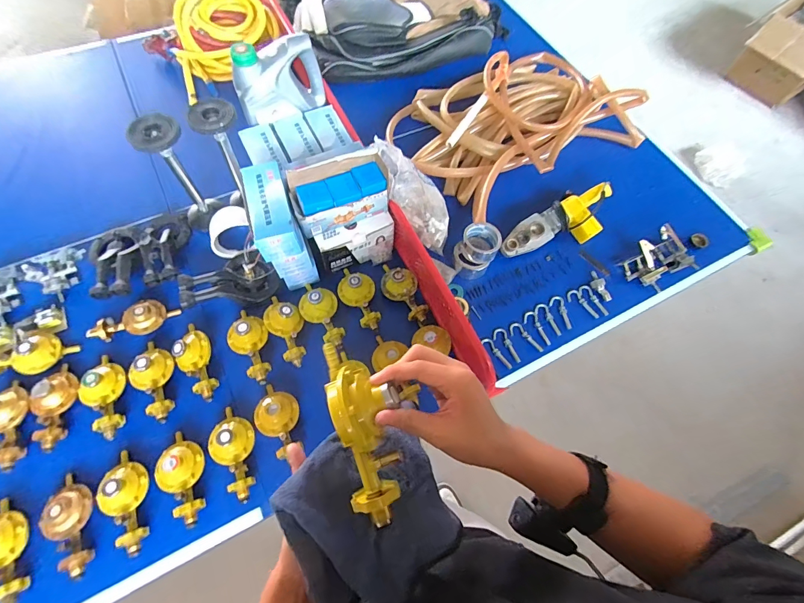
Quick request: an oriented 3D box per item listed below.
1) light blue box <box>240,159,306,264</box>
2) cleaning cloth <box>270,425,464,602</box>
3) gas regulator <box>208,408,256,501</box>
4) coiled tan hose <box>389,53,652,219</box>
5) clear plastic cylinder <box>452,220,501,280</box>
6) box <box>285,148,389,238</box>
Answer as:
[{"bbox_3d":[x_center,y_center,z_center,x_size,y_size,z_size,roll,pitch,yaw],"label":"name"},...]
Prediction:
[{"bbox_3d":[-0.262,-0.184,0.763,0.078,0.066,0.187,-17,65,-10],"label":"light blue box"},{"bbox_3d":[-0.031,0.209,0.374,0.148,0.053,0.156,-24,68,-14],"label":"cleaning cloth"},{"bbox_3d":[-0.316,0.284,0.719,0.080,0.060,0.170,-20,67,-12],"label":"gas regulator"},{"bbox_3d":[0.319,-0.527,1.082,0.630,0.091,0.439,-32,70,-16],"label":"coiled tan hose"},{"bbox_3d":[0.180,-0.123,0.916,0.088,0.088,0.112,34,68,12],"label":"clear plastic cylinder"},{"bbox_3d":[-0.127,-0.234,0.797,0.201,0.139,0.086,-21,65,-11],"label":"box"}]

